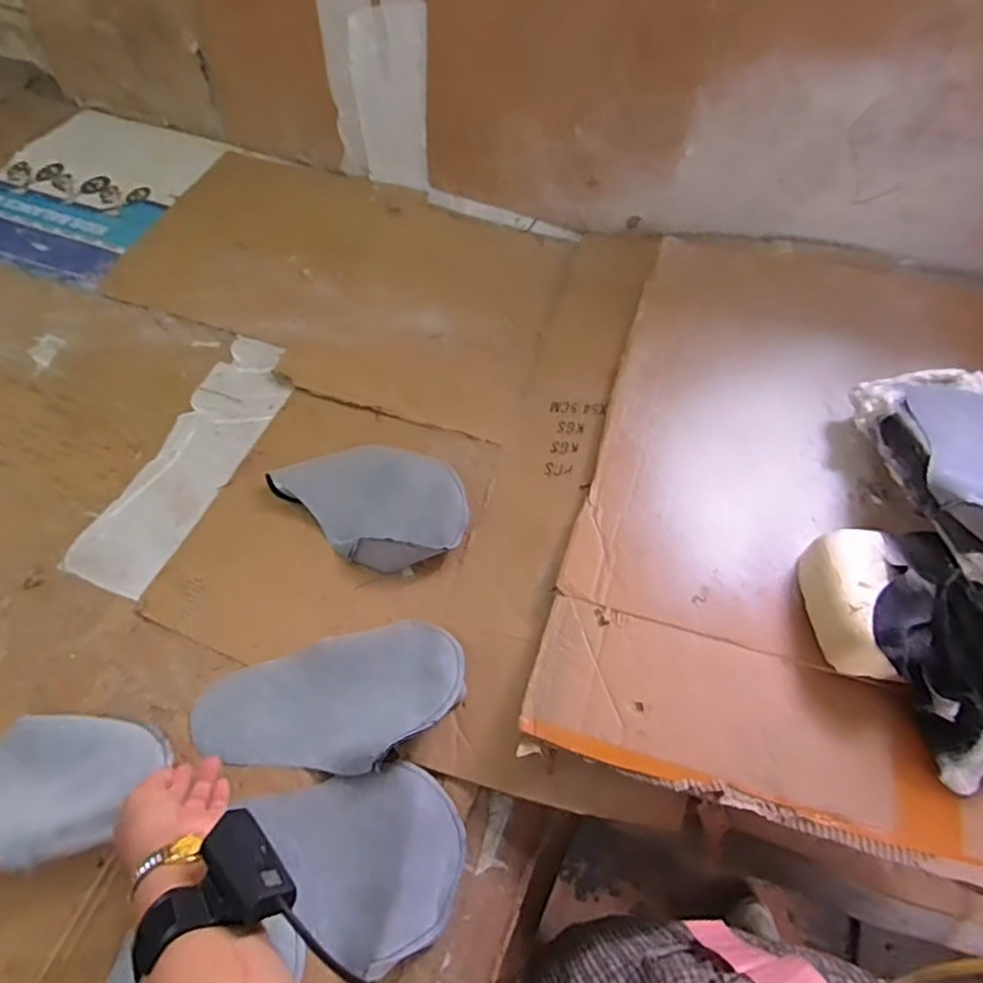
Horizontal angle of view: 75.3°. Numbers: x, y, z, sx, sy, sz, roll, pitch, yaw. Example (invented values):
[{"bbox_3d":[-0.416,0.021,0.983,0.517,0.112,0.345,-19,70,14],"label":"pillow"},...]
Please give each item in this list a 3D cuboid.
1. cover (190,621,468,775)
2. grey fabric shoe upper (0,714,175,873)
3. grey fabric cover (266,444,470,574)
[{"bbox_3d":[-0.170,0.222,0.673,0.288,0.036,0.145,-13,61,3],"label":"cover"},{"bbox_3d":[-0.448,0.270,0.587,0.245,0.083,0.132,3,60,-1],"label":"grey fabric shoe upper"},{"bbox_3d":[-0.154,0.016,0.764,0.244,0.077,0.121,9,60,2],"label":"grey fabric cover"}]

